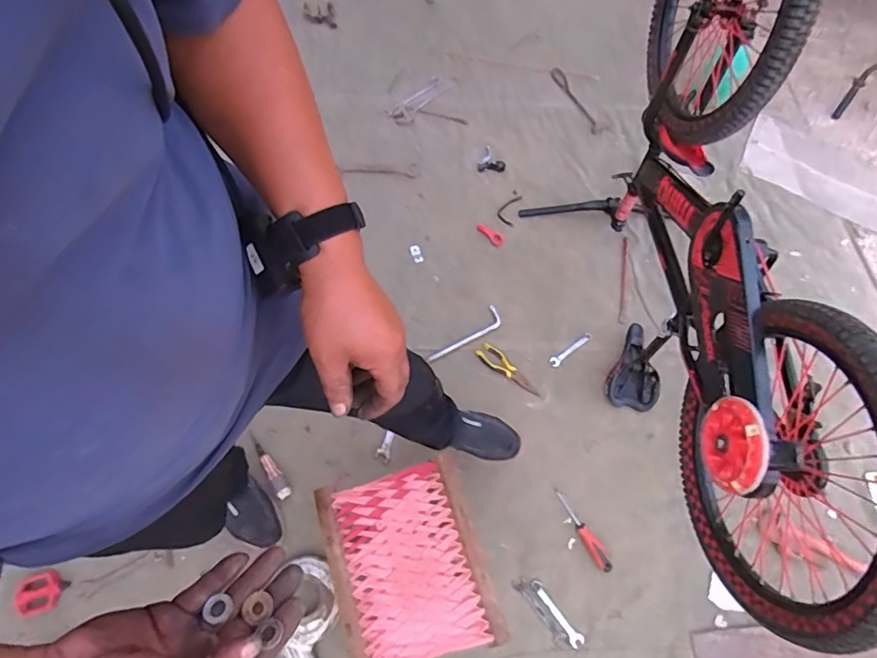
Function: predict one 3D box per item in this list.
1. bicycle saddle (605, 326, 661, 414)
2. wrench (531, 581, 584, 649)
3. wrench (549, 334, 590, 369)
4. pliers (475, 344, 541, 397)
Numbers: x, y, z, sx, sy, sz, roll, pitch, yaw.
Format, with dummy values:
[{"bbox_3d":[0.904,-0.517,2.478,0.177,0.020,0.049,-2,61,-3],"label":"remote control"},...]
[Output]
[{"bbox_3d":[0.512,0.091,1.349,0.124,0.069,0.236,12,67,4],"label":"bicycle saddle"},{"bbox_3d":[0.261,0.625,1.140,0.030,0.004,0.153,-31,71,-17],"label":"wrench"},{"bbox_3d":[0.357,0.056,1.393,0.145,0.007,0.027,-34,80,-18],"label":"wrench"},{"bbox_3d":[0.183,0.111,1.362,0.190,0.014,0.049,42,69,14],"label":"pliers"}]

